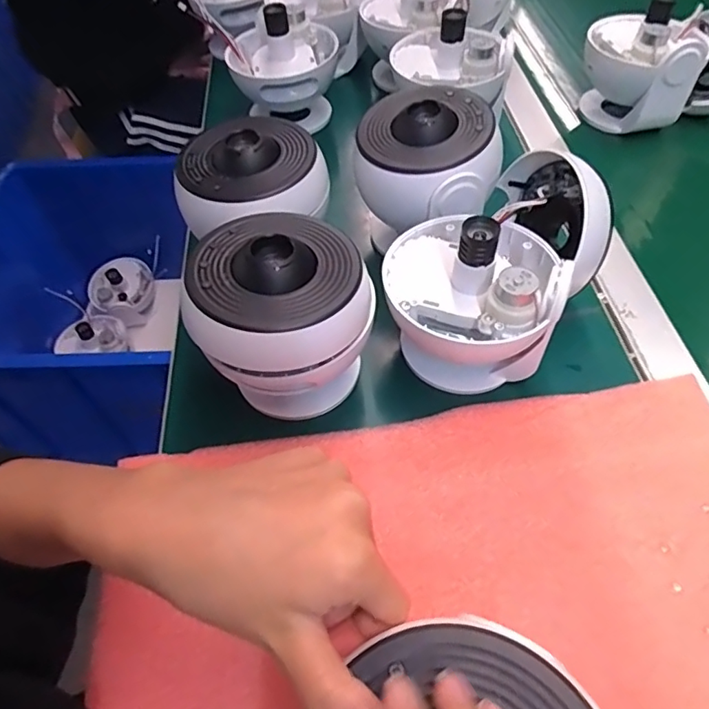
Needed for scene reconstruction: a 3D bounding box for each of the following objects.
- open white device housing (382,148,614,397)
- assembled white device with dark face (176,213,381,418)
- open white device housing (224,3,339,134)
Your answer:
[{"bbox_3d":[0.107,-0.065,0.387,0.120,0.101,0.178,37,63,27],"label":"open white device housing"},{"bbox_3d":[-0.044,-0.020,0.351,0.104,0.112,0.101,-2,55,3],"label":"assembled white device with dark face"},{"bbox_3d":[-0.075,-0.306,0.580,0.116,0.112,0.101,-6,54,-1],"label":"open white device housing"}]

